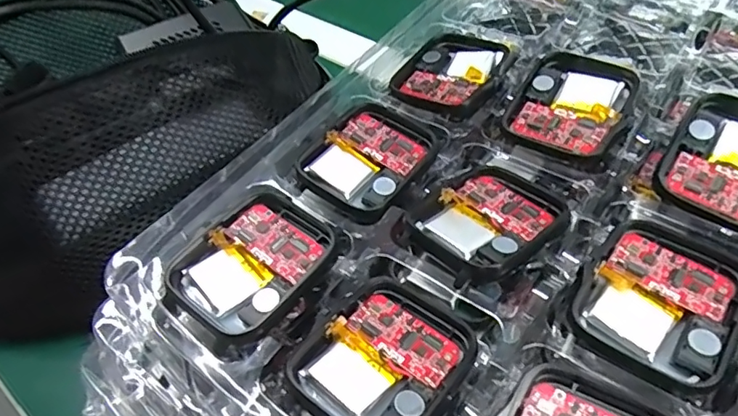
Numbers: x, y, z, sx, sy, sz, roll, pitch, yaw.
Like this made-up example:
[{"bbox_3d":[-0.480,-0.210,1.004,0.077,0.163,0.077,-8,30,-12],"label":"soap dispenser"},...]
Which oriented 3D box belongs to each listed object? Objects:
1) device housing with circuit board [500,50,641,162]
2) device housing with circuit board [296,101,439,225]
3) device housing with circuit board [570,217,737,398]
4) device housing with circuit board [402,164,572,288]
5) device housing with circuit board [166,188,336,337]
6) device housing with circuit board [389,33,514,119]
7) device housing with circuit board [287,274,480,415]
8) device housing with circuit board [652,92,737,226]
[{"bbox_3d":[0.073,-0.038,0.187,0.037,0.015,0.044,27,56,25],"label":"device housing with circuit board"},{"bbox_3d":[0.000,-0.017,0.183,0.037,0.008,0.047,29,56,26],"label":"device housing with circuit board"},{"bbox_3d":[0.078,0.024,0.141,0.037,0.007,0.045,29,57,26],"label":"device housing with circuit board"},{"bbox_3d":[0.036,0.003,0.161,0.045,0.008,0.036,-31,54,-21],"label":"device housing with circuit board"},{"bbox_3d":[-0.032,0.015,0.154,0.036,0.008,0.044,32,58,28],"label":"device housing with circuit board"},{"bbox_3d":[0.034,-0.055,0.210,0.039,0.008,0.048,27,56,25],"label":"device housing with circuit board"},{"bbox_3d":[0.005,0.037,0.136,0.038,0.009,0.043,32,58,28],"label":"device housing with circuit board"},{"bbox_3d":[0.113,-0.015,0.164,0.036,0.005,0.042,29,74,20],"label":"device housing with circuit board"}]

